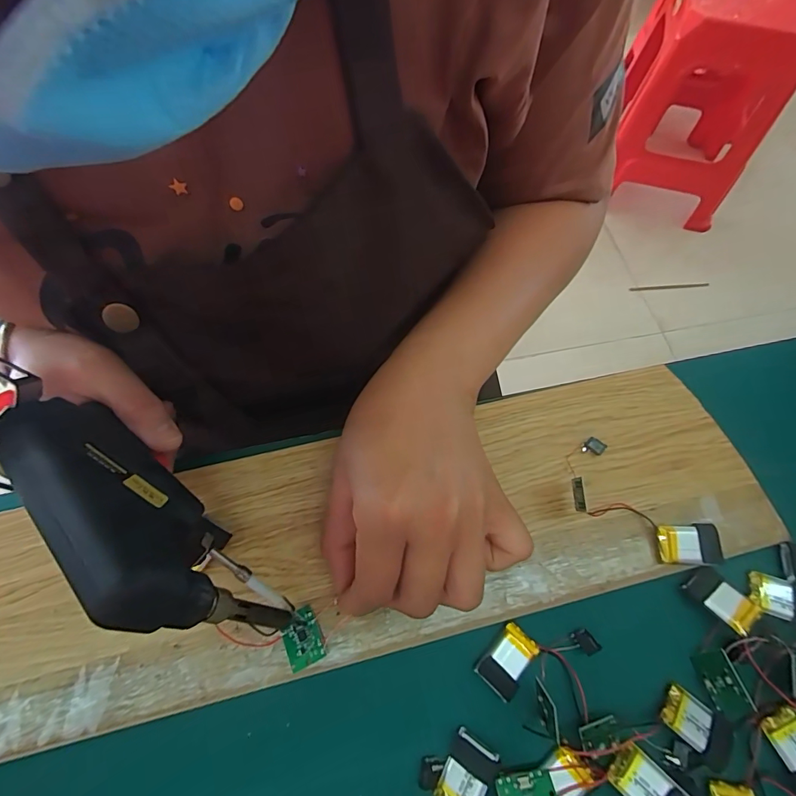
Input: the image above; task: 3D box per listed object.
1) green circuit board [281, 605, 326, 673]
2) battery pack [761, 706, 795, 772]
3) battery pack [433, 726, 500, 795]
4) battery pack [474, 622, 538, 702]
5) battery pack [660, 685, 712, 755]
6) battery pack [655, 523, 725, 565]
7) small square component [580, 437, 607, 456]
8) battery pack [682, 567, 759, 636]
[{"bbox_3d":[-0.049,0.122,0.220,0.019,0.004,0.026,-25,60,-14],"label":"green circuit board"},{"bbox_3d":[0.191,0.165,0.211,0.019,0.007,0.023,-25,69,-11],"label":"battery pack"},{"bbox_3d":[0.032,0.177,0.202,0.019,0.010,0.031,29,71,10],"label":"battery pack"},{"bbox_3d":[0.057,0.134,0.221,0.020,0.004,0.032,41,72,15],"label":"battery pack"},{"bbox_3d":[0.142,0.156,0.211,0.021,0.004,0.019,38,71,14],"label":"battery pack"},{"bbox_3d":[0.158,0.080,0.237,0.030,0.010,0.020,-3,66,-2],"label":"battery pack"},{"bbox_3d":[0.117,0.030,0.258,0.008,0.009,0.011,-43,75,-16],"label":"small square component"},{"bbox_3d":[0.173,0.106,0.229,0.019,0.007,0.030,-40,73,-17],"label":"battery pack"}]

